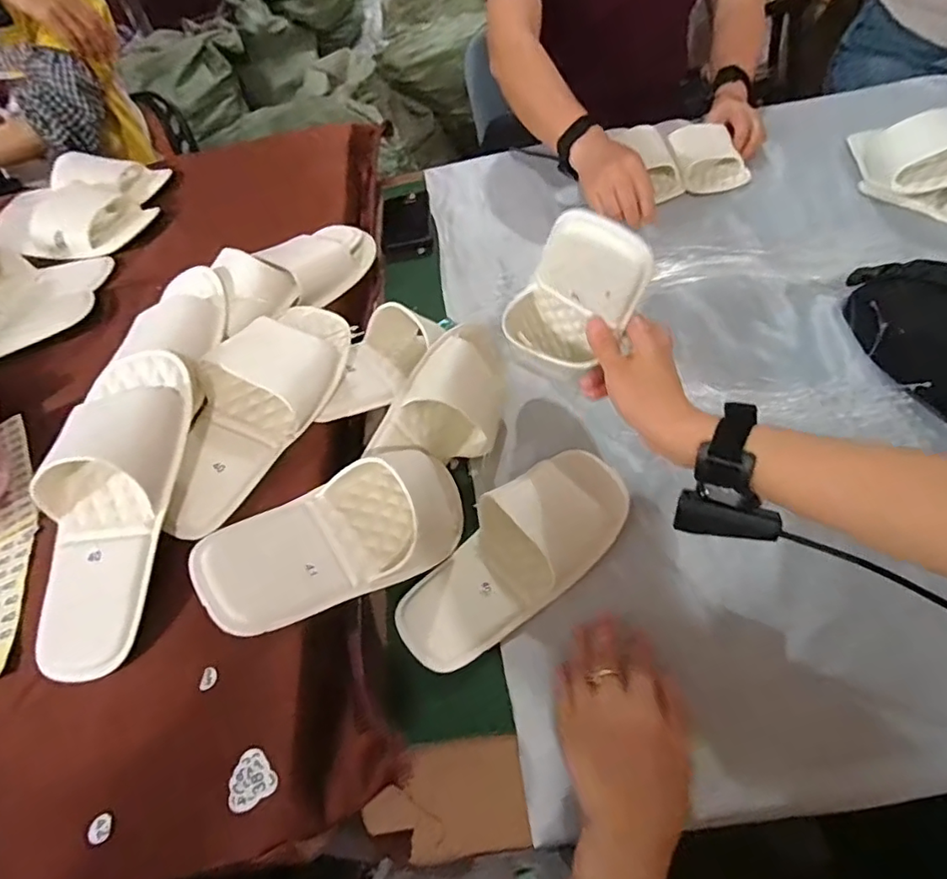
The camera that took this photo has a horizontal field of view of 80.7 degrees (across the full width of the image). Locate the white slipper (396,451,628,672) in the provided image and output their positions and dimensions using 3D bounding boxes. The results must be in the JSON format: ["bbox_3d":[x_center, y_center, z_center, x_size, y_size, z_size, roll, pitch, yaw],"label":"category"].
[{"bbox_3d":[0.039,0.087,0.460,0.225,0.048,0.086,-37,54,-18],"label":"white slipper"}]

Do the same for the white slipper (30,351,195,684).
[{"bbox_3d":[-0.263,0.042,0.391,0.090,0.059,0.228,2,75,7],"label":"white slipper"}]

